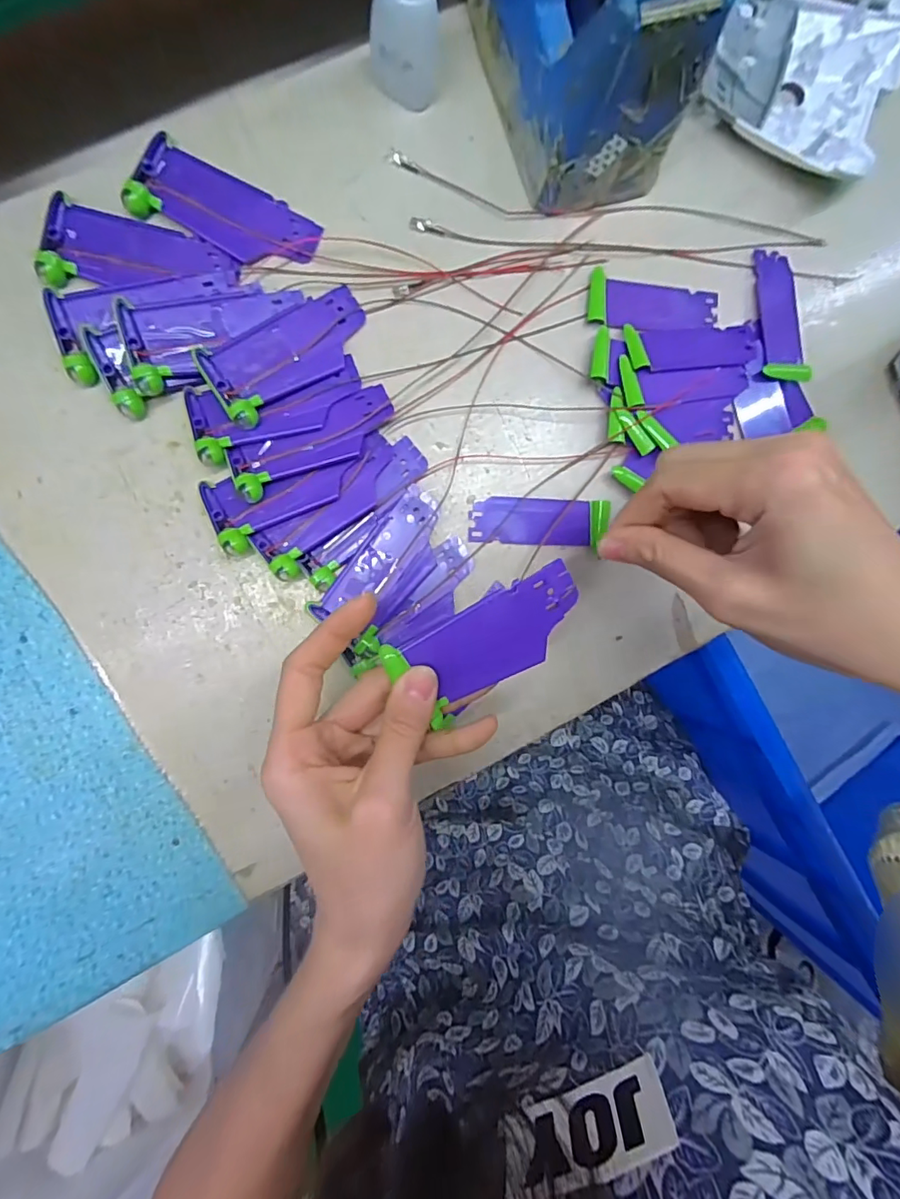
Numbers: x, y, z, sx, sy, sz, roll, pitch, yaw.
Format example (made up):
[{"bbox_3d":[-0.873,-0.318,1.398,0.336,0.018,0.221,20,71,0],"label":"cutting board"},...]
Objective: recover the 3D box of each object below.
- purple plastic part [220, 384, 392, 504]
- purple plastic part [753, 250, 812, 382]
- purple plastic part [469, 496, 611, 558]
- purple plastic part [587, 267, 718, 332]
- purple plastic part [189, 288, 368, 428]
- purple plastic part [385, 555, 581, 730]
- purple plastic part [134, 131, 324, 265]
[{"bbox_3d":[-0.070,-0.083,0.264,0.089,0.014,0.030,-27,95,-7],"label":"purple plastic part"},{"bbox_3d":[0.197,-0.168,0.300,0.027,0.007,0.080,1,85,-9],"label":"purple plastic part"},{"bbox_3d":[0.051,-0.044,0.290,0.078,0.004,0.027,1,93,0],"label":"purple plastic part"},{"bbox_3d":[0.119,-0.170,0.294,0.078,0.004,0.031,6,91,-8],"label":"purple plastic part"},{"bbox_3d":[-0.082,-0.128,0.263,0.087,0.015,0.041,-32,96,-6],"label":"purple plastic part"},{"bbox_3d":[0.018,0.017,0.224,0.085,0.008,0.042,-36,96,2],"label":"purple plastic part"},{"bbox_3d":[-0.115,-0.200,0.262,0.088,0.006,0.037,24,88,-8],"label":"purple plastic part"}]

